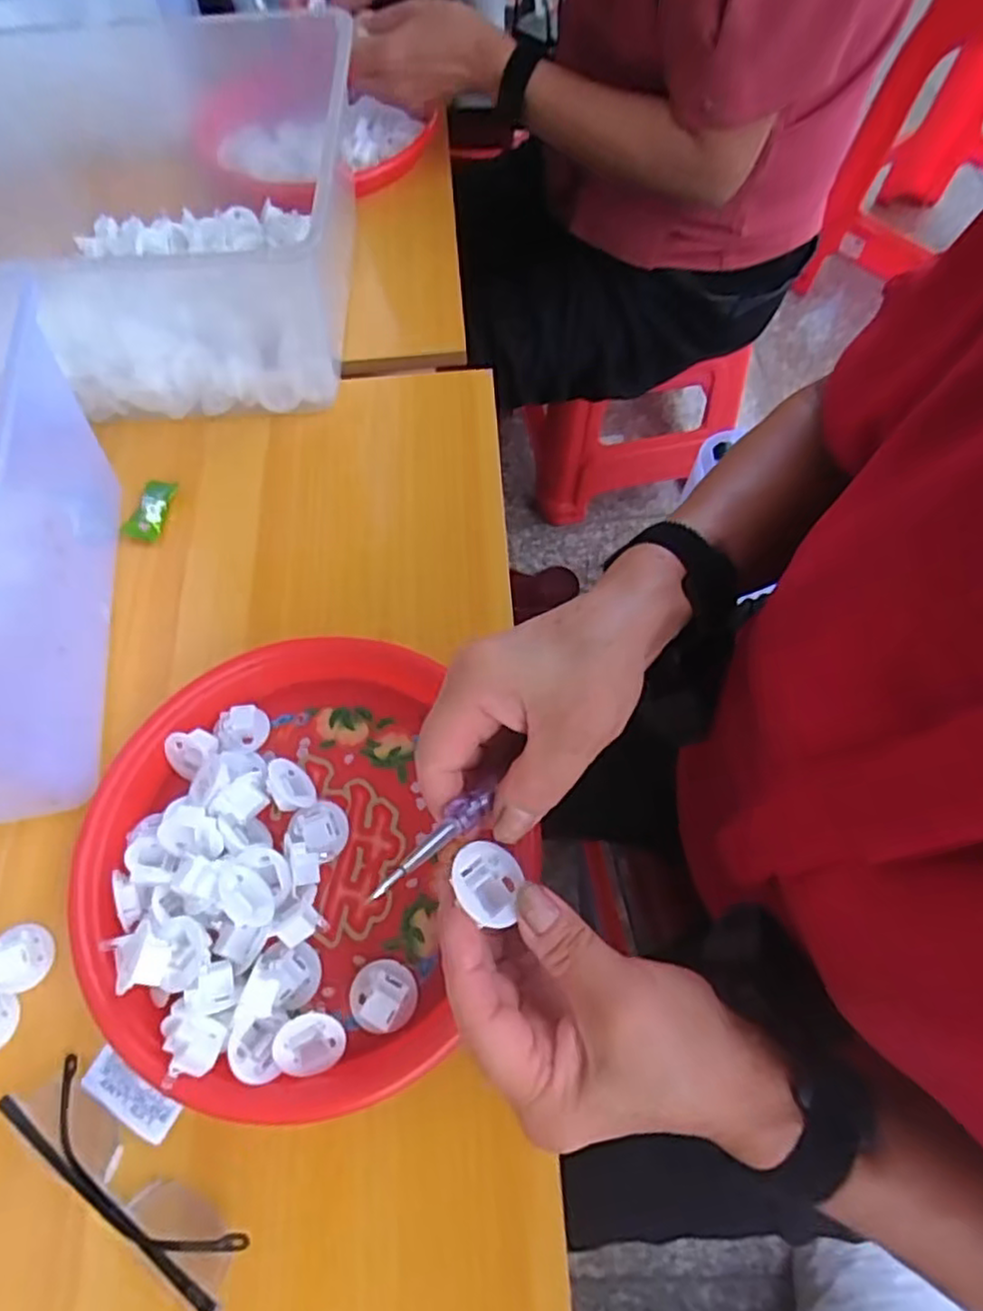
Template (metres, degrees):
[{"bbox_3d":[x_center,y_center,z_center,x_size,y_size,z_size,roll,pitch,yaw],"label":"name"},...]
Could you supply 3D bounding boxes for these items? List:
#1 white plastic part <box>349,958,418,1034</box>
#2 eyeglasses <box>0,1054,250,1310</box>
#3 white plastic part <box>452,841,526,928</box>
[{"bbox_3d":[-0.054,0.167,0.342,0.032,0.008,0.032,-1,63,2],"label":"white plastic part"},{"bbox_3d":[-0.168,0.235,0.315,0.133,0.034,0.025,29,68,16],"label":"eyeglasses"},{"bbox_3d":[-0.002,0.088,0.270,0.026,0.013,0.030,3,64,4],"label":"white plastic part"}]

